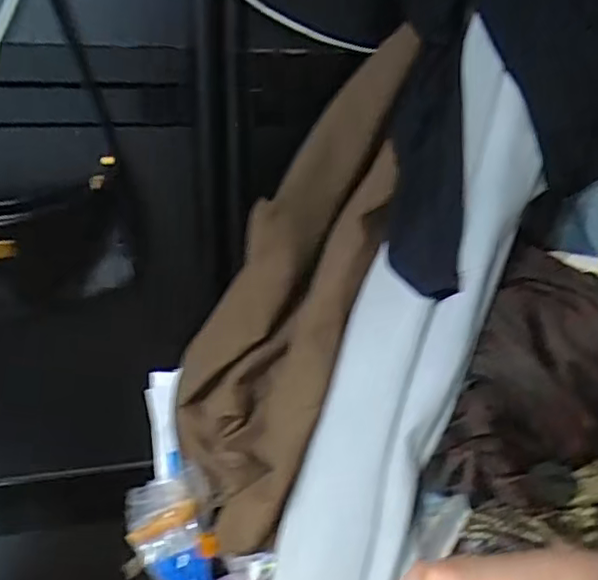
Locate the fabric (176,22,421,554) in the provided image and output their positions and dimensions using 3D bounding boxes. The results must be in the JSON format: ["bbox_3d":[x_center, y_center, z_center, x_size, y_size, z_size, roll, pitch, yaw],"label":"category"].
[{"bbox_3d":[-0.010,-0.008,0.703,0.110,0.582,0.163,15,8,-33],"label":"fabric"}]

